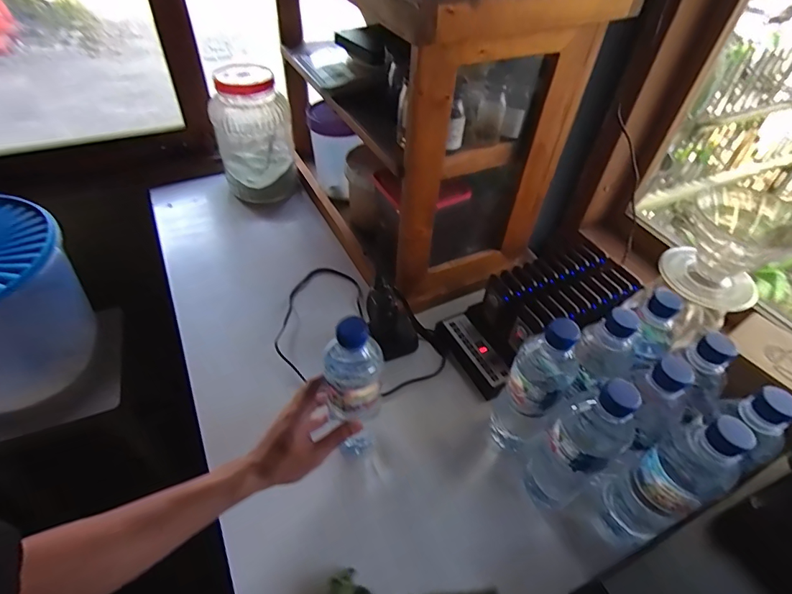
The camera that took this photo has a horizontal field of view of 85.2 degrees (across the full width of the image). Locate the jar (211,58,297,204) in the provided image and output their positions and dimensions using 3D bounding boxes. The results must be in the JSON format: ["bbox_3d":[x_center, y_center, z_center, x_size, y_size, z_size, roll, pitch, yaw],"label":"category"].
[{"bbox_3d":[-0.273,-0.306,0.842,0.139,0.228,0.119,-9,48,-12],"label":"jar"}]

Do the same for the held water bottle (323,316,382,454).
[{"bbox_3d":[-0.047,0.101,0.488,0.061,0.227,0.064,-6,47,-8],"label":"held water bottle"}]

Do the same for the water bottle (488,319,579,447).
[{"bbox_3d":[0.158,0.110,0.509,0.056,0.224,0.055,25,50,18],"label":"water bottle"}]

